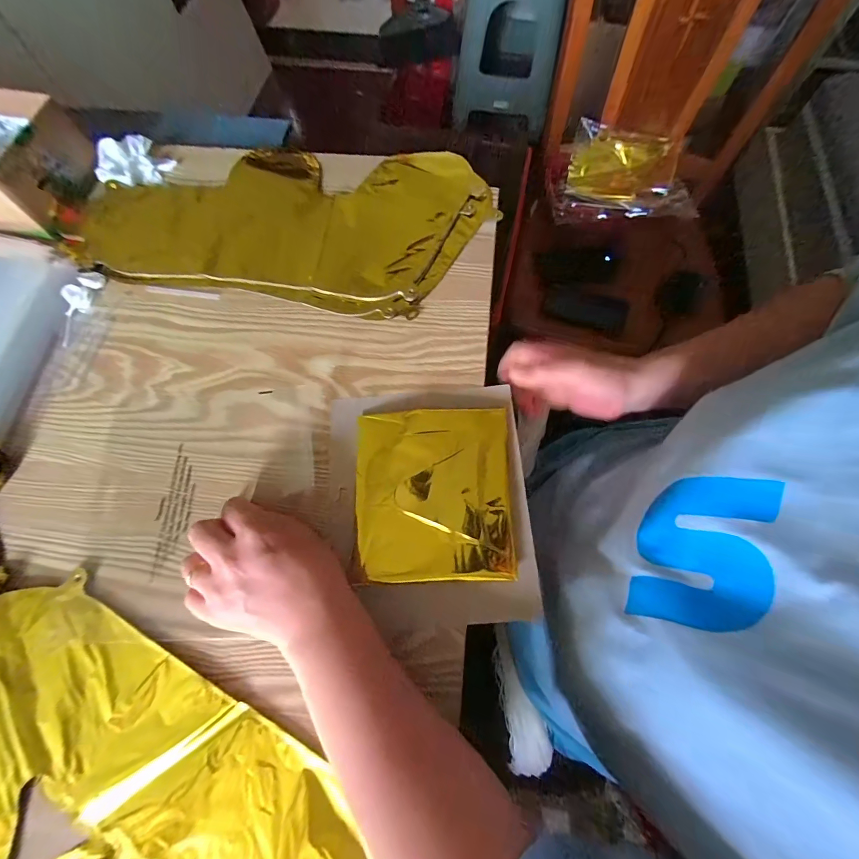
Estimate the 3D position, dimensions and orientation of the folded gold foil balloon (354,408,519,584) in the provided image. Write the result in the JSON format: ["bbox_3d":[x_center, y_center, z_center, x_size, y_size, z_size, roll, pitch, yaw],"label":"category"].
[{"bbox_3d":[0.003,0.050,0.305,0.123,0.018,0.134,-2,71,1],"label":"folded gold foil balloon"}]

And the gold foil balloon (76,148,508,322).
[{"bbox_3d":[-0.152,-0.239,0.406,0.401,0.013,0.215,12,72,6],"label":"gold foil balloon"}]

